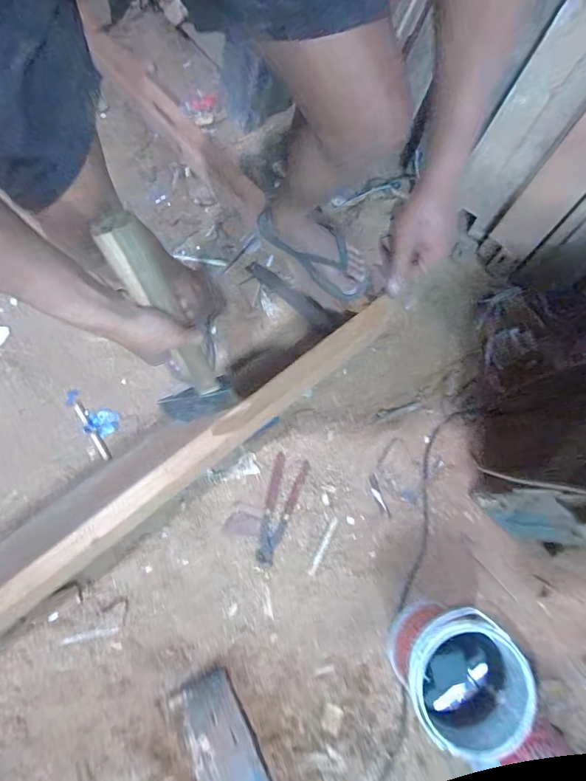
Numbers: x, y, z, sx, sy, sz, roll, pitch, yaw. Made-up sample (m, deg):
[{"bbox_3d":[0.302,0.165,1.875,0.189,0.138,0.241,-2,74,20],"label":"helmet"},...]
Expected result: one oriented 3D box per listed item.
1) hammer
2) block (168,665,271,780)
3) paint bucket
[{"bbox_3d":[-0.159,-0.056,0.563,0.112,0.365,0.034,-14,57,-3],"label":"hammer"},{"bbox_3d":[-0.125,0.660,0.786,0.115,0.022,0.260,-25,79,-7],"label":"block"},{"bbox_3d":[0.273,0.476,0.762,0.187,0.200,0.199,0,77,-1],"label":"paint bucket"}]

